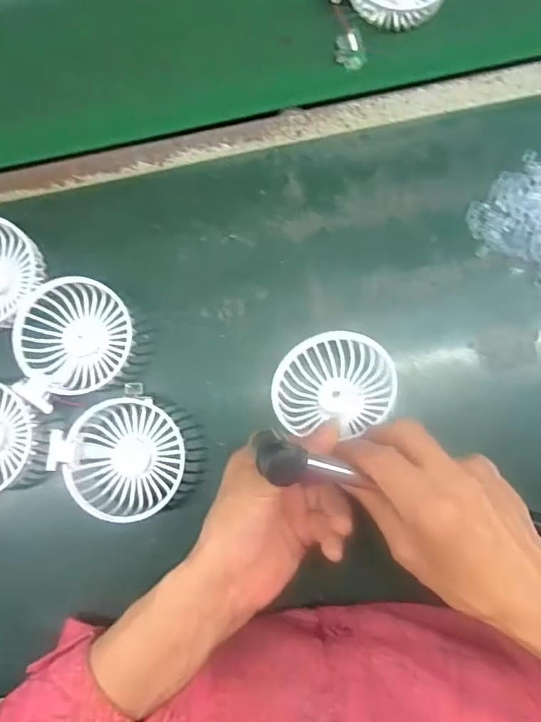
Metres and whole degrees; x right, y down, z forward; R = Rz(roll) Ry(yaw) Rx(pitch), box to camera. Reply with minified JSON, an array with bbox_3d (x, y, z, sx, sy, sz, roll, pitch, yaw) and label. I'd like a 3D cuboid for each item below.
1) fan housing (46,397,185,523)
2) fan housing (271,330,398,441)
[{"bbox_3d":[-0.112,0.075,0.382,0.083,0.030,0.088,0,83,2],"label":"fan housing"},{"bbox_3d":[0.048,0.017,0.375,0.089,0.020,0.075,3,71,3],"label":"fan housing"}]

